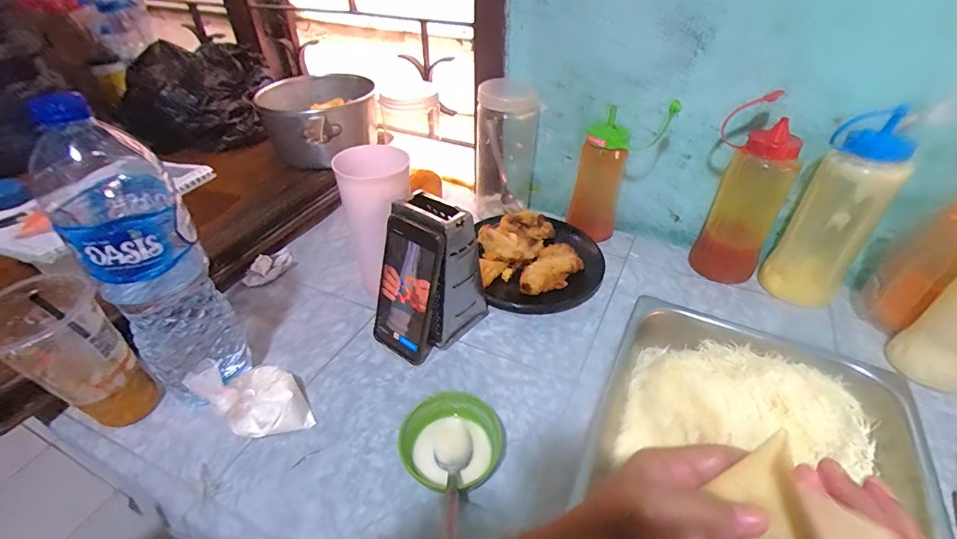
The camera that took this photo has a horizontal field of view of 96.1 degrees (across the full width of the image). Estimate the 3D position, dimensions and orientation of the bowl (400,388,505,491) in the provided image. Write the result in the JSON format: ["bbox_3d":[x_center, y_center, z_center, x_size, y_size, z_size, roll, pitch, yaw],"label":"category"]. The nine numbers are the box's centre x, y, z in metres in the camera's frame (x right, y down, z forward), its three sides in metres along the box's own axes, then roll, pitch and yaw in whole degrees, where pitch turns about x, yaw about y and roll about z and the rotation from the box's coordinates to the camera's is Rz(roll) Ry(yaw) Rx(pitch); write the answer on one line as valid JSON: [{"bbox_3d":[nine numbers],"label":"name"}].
[{"bbox_3d":[-0.024,0.167,0.410,0.095,0.050,0.083,3,40,4],"label":"bowl"}]

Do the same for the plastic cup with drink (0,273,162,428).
[{"bbox_3d":[-0.379,0.089,0.407,0.086,0.155,0.081,0,40,0],"label":"plastic cup with drink"}]

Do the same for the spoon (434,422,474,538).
[{"bbox_3d":[-0.023,0.185,0.368,0.035,0.019,0.141,-1,15,0],"label":"spoon"}]

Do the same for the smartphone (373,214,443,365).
[{"bbox_3d":[-0.084,0.025,0.495,0.078,0.160,0.016,22,24,25],"label":"smartphone"}]

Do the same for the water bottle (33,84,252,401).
[{"bbox_3d":[-0.302,0.009,0.404,0.093,0.304,0.093,31,49,32],"label":"water bottle"}]

